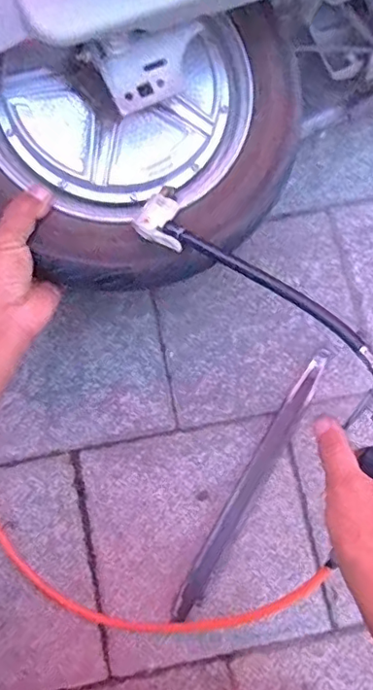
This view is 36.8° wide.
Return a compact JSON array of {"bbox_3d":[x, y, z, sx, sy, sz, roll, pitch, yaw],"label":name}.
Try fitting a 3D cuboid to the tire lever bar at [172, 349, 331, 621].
[{"bbox_3d":[0.081,0.154,0.655,0.025,0.014,0.344,30,77,7],"label":"tire lever bar"}]

